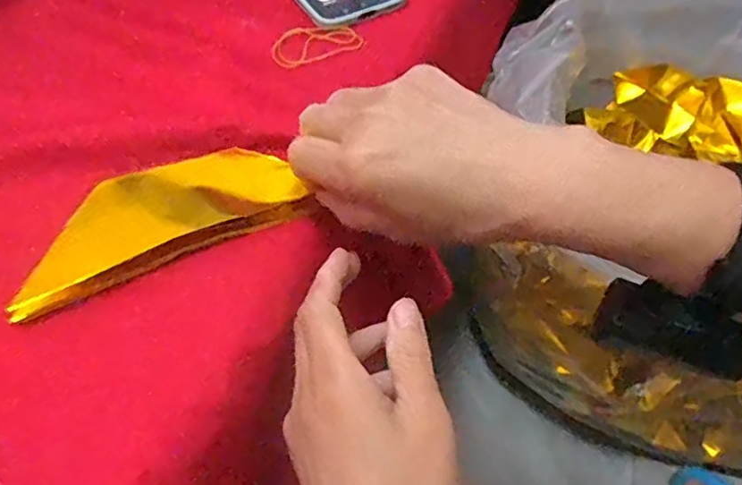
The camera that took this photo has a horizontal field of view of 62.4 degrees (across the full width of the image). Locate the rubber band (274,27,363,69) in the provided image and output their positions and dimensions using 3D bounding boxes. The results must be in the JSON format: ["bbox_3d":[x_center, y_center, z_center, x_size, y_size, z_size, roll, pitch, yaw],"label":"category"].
[{"bbox_3d":[-0.037,-0.136,0.417,0.065,0.004,0.031,-27,70,-23],"label":"rubber band"}]

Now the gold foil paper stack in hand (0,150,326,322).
[{"bbox_3d":[-0.105,-0.011,0.306,0.144,0.017,0.059,-28,54,-29],"label":"gold foil paper stack in hand"}]

